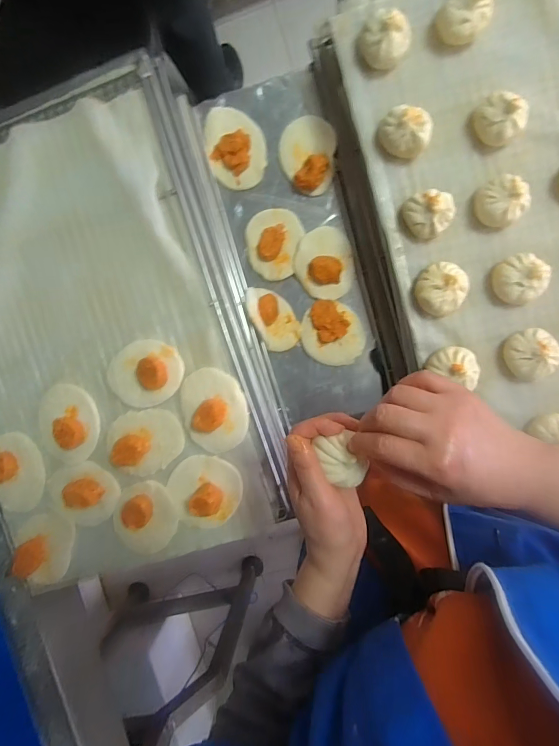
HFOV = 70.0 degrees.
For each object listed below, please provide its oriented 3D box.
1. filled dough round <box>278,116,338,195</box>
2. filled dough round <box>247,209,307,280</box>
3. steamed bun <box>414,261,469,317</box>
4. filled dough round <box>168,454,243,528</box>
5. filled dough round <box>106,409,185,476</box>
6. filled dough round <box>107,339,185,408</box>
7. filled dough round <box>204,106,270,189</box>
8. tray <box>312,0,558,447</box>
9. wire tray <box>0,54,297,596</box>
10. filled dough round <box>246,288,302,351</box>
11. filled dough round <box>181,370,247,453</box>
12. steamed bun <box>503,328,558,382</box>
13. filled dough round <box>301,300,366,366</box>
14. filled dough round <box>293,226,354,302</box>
[{"bbox_3d":[0.040,-0.310,0.566,0.076,0.028,0.101,-1,95,5],"label":"filled dough round"},{"bbox_3d":[-0.007,-0.189,0.583,0.081,0.017,0.099,-6,94,5],"label":"filled dough round"},{"bbox_3d":[0.191,-0.099,0.475,0.055,0.034,0.057,0,95,5],"label":"steamed bun"},{"bbox_3d":[-0.097,0.157,0.509,0.094,0.037,0.093,0,95,5],"label":"filled dough round"},{"bbox_3d":[-0.176,0.090,0.519,0.098,0.029,0.082,-25,92,6],"label":"filled dough round"},{"bbox_3d":[-0.176,0.002,0.507,0.101,0.035,0.082,-19,93,6],"label":"filled dough round"},{"bbox_3d":[-0.063,-0.329,0.577,0.081,0.023,0.115,-11,94,6],"label":"filled dough round"},{"bbox_3d":[0.330,-0.203,0.460,0.423,0.048,0.619,-15,94,6],"label":"tray"},{"bbox_3d":[-0.261,-0.040,0.536,0.402,0.060,0.620,-16,94,4],"label":"wire tray"},{"bbox_3d":[-0.009,-0.080,0.580,0.057,0.039,0.099,-28,92,7],"label":"filled dough round"},{"bbox_3d":[-0.085,0.048,0.509,0.080,0.028,0.106,-17,93,6],"label":"filled dough round"},{"bbox_3d":[0.297,-0.023,0.470,0.051,0.035,0.056,0,95,5],"label":"steamed bun"},{"bbox_3d":[0.078,-0.057,0.583,0.085,0.026,0.097,-42,90,7],"label":"filled dough round"},{"bbox_3d":[0.064,-0.159,0.576,0.082,0.025,0.100,-4,95,5],"label":"filled dough round"}]

